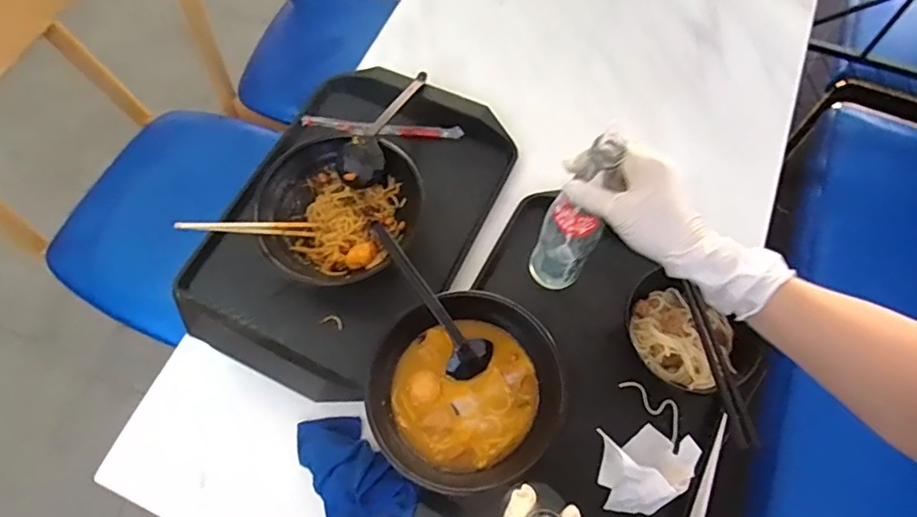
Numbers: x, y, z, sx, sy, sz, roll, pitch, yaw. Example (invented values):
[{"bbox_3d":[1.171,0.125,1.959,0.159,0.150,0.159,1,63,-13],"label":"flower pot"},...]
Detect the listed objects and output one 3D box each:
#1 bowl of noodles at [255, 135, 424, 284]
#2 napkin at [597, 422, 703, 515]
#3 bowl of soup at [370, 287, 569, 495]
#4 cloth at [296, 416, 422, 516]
[{"bbox_3d":[-0.140,-0.055,0.643,0.167,0.074,0.181,1,63,-2],"label":"bowl of noodles"},{"bbox_3d":[0.191,0.208,0.542,0.091,0.046,0.081,3,63,-1],"label":"napkin"},{"bbox_3d":[0.006,0.134,0.559,0.188,0.067,0.182,1,63,-2],"label":"bowl of soup"},{"bbox_3d":[-0.109,0.223,0.537,0.089,0.044,0.155,-39,71,-20],"label":"cloth"}]

